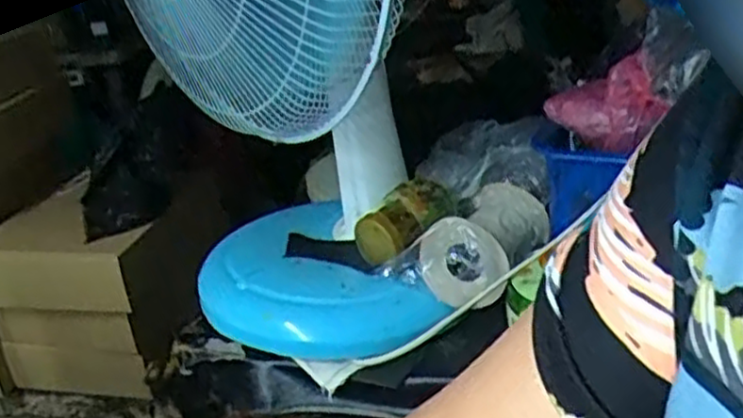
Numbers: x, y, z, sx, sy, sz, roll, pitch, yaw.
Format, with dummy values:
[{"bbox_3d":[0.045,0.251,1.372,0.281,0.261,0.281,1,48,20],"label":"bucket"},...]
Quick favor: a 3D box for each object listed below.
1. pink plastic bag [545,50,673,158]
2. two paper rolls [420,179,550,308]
[{"bbox_3d":[0.222,-0.102,0.717,0.042,0.081,0.123,-16,24,-22],"label":"pink plastic bag"},{"bbox_3d":[0.111,0.031,0.716,0.086,0.066,0.145,8,26,30],"label":"two paper rolls"}]

